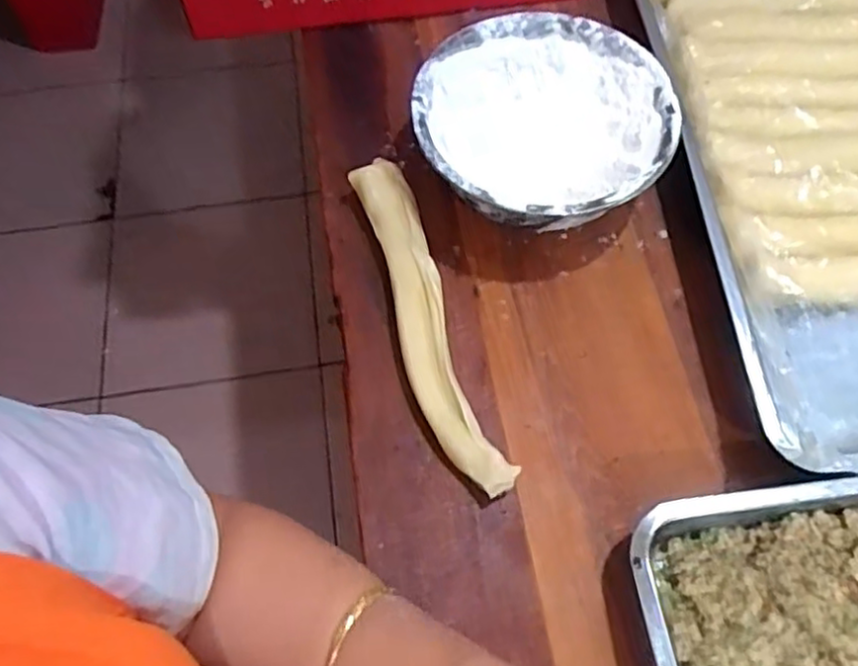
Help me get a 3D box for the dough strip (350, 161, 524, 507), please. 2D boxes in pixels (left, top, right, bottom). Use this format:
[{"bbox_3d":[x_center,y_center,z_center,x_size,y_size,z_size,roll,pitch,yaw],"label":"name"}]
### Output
[{"bbox_3d":[-0.005,-0.013,0.578,0.051,0.036,0.312,-17,65,-7],"label":"dough strip"}]

